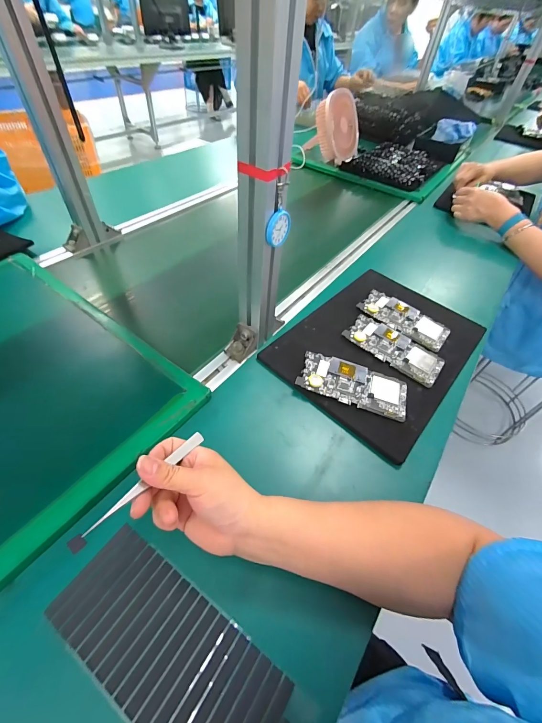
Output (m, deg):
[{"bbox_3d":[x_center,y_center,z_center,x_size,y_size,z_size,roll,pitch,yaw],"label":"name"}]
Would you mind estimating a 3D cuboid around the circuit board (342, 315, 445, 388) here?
[{"bbox_3d":[0.203,-0.024,0.509,0.156,0.014,0.074,33,55,22],"label":"circuit board"}]

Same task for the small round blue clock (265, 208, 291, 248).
[{"bbox_3d":[0.010,-0.156,0.359,0.039,0.040,0.005,-35,60,-29],"label":"small round blue clock"}]

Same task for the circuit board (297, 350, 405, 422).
[{"bbox_3d":[0.121,0.033,0.455,0.154,0.012,0.073,16,51,9],"label":"circuit board"}]

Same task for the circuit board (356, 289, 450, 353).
[{"bbox_3d":[0.239,-0.080,0.554,0.154,0.007,0.081,33,55,22],"label":"circuit board"}]

